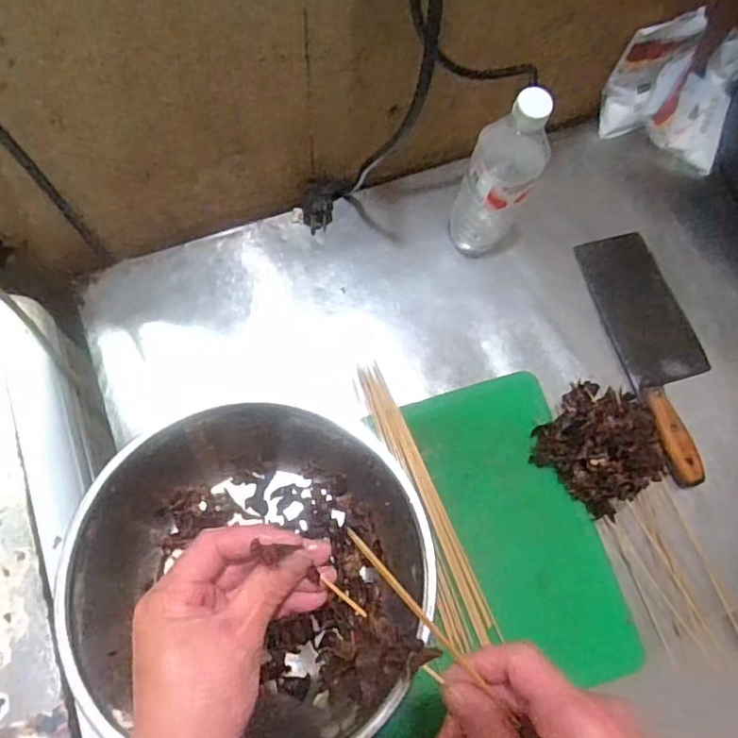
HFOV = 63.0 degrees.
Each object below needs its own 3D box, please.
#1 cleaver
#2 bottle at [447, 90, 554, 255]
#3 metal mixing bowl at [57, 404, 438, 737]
[{"bbox_3d":[0.350,-0.024,0.719,0.098,0.026,0.302,-14,73,-8],"label":"cleaver"},{"bbox_3d":[0.139,-0.204,0.645,0.075,0.245,0.070,1,71,-3],"label":"bottle"},{"bbox_3d":[-0.100,0.195,0.561,0.320,0.121,0.325,1,71,-3],"label":"metal mixing bowl"}]

